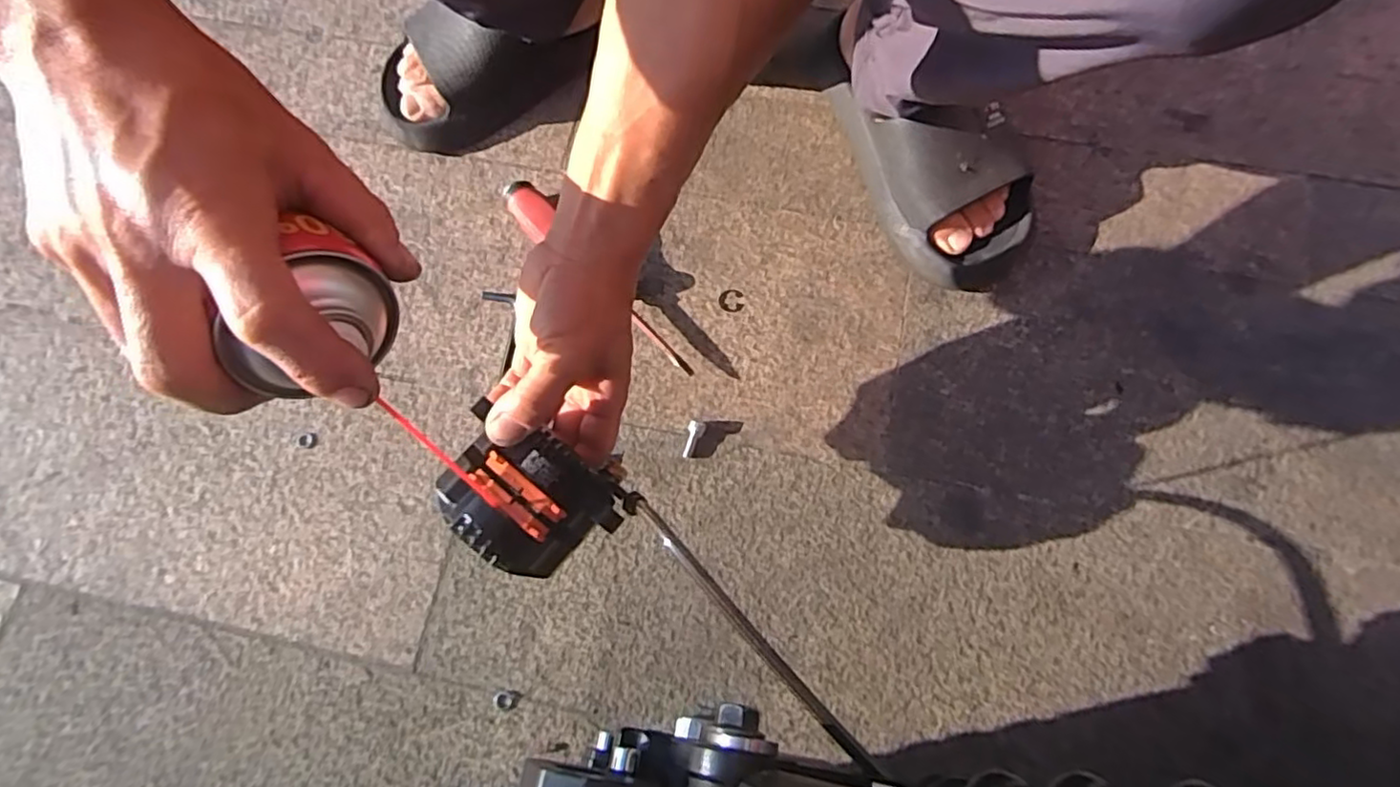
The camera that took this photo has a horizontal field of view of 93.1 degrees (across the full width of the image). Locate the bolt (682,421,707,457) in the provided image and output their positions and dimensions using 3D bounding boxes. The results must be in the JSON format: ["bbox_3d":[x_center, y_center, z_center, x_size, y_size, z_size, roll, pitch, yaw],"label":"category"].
[{"bbox_3d":[-0.005,0.035,0.500,0.013,0.008,0.029,13,76,5],"label":"bolt"}]

